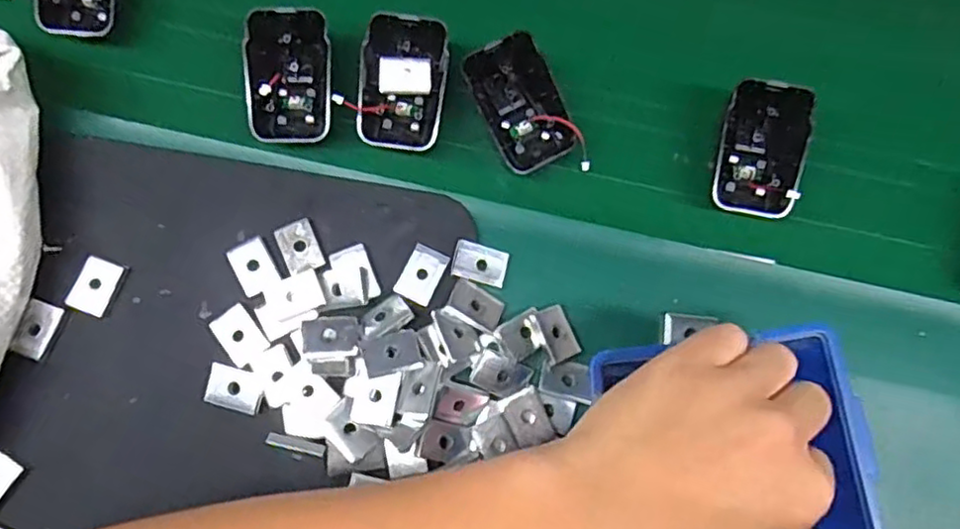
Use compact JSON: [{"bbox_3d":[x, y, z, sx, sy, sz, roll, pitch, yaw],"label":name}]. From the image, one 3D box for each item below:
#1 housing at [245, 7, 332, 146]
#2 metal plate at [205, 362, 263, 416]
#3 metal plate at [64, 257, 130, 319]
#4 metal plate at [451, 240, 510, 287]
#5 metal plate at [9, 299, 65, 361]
[{"bbox_3d":[-0.104,-0.103,0.361,0.042,0.022,0.073,-3,80,-2],"label":"housing"},{"bbox_3d":[-0.122,0.062,0.333,0.028,0.004,0.020,17,80,2],"label":"metal plate"},{"bbox_3d":[-0.198,0.012,0.346,0.020,0.006,0.028,24,80,3],"label":"metal plate"},{"bbox_3d":[0.000,0.000,0.351,0.028,0.006,0.019,14,80,1],"label":"metal plate"},{"bbox_3d":[-0.225,0.033,0.340,0.017,0.004,0.028,25,81,-15],"label":"metal plate"}]

